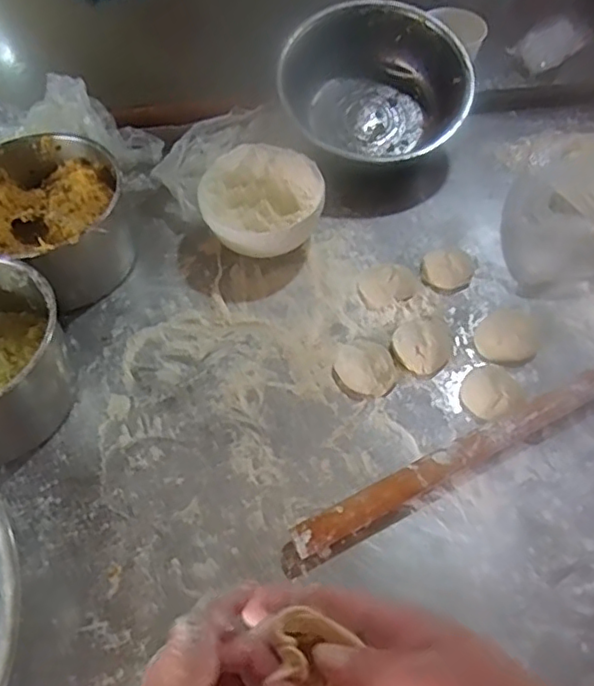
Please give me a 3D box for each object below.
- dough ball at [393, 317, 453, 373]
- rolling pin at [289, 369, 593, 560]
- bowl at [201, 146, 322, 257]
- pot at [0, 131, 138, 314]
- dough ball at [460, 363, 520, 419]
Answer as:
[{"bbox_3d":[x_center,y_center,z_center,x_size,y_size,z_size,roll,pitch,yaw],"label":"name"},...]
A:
[{"bbox_3d":[0.150,-0.002,0.726,0.064,0.028,0.073,37,63,25],"label":"dough ball"},{"bbox_3d":[0.162,0.121,0.633,0.361,0.038,0.028,-23,57,-15],"label":"rolling pin"},{"bbox_3d":[-0.047,-0.173,0.810,0.156,0.089,0.146,13,55,11],"label":"bowl"},{"bbox_3d":[-0.314,-0.153,0.785,0.192,0.122,0.194,-1,54,1],"label":"pot"},{"bbox_3d":[0.214,0.055,0.686,0.059,0.027,0.058,-1,54,1],"label":"dough ball"}]

